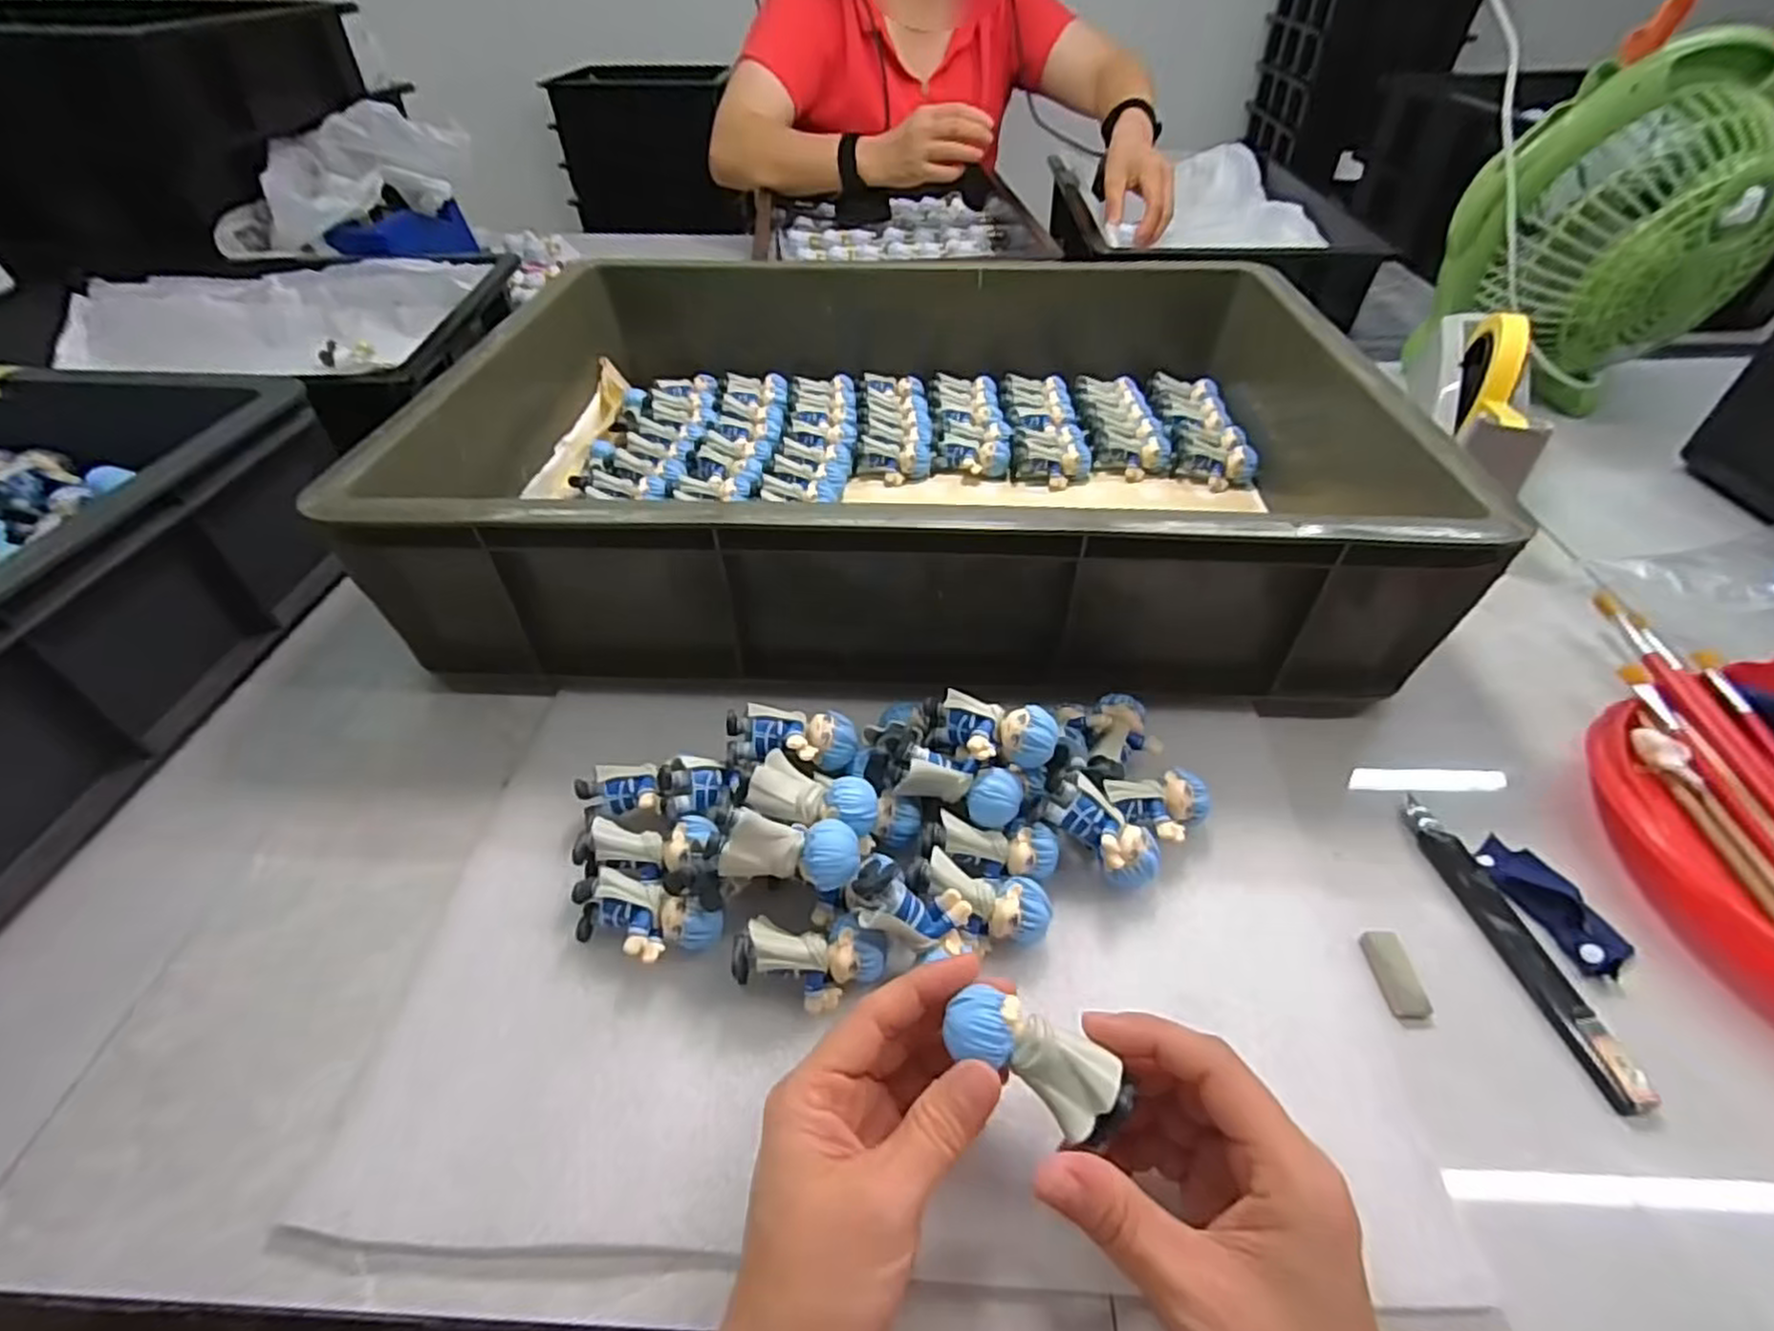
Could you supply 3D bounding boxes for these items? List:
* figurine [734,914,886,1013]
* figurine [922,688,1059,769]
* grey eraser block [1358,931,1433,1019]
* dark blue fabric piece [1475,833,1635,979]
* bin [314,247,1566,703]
[{"bbox_3d":[-0.031,0.125,0.310,0.059,0.034,0.028,3,45,4],"label":"figurine"},{"bbox_3d":[0.046,0.034,0.350,0.063,0.028,0.030,17,47,17],"label":"figurine"},{"bbox_3d":[0.218,0.131,0.319,0.016,0.004,0.036,0,45,1],"label":"grey eraser block"},{"bbox_3d":[0.300,0.104,0.335,0.025,0.009,0.066,-16,47,-15],"label":"dark blue fabric piece"},{"bbox_3d":[0.042,-0.185,0.552,0.627,0.119,0.478,3,45,4],"label":"bin"}]

